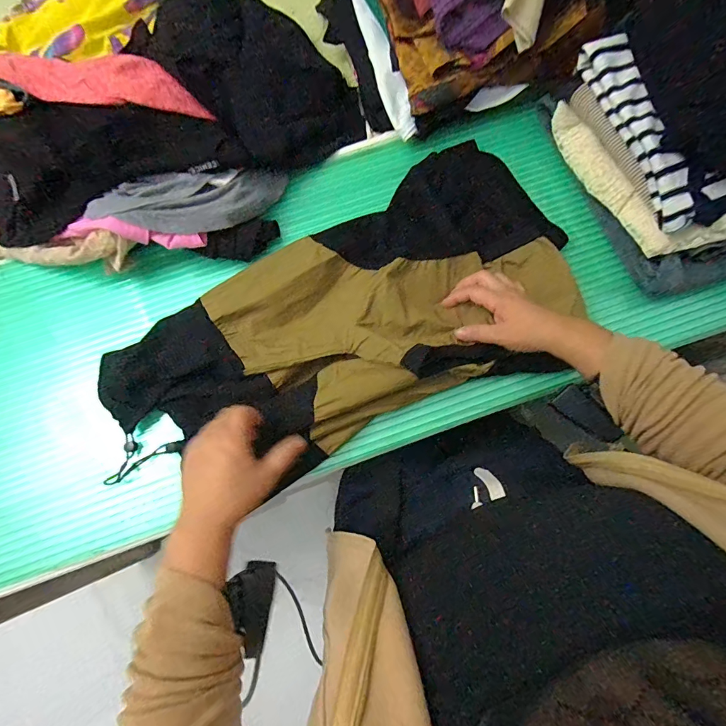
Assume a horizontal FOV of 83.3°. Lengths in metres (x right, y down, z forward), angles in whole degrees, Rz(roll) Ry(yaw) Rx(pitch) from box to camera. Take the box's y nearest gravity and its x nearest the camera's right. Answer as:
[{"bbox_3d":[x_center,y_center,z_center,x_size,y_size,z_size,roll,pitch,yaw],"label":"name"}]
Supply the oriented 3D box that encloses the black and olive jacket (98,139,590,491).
[{"bbox_3d":[-0.025,-0.053,0.485,0.567,0.051,0.278,-26,77,-5],"label":"black and olive jacket"}]

